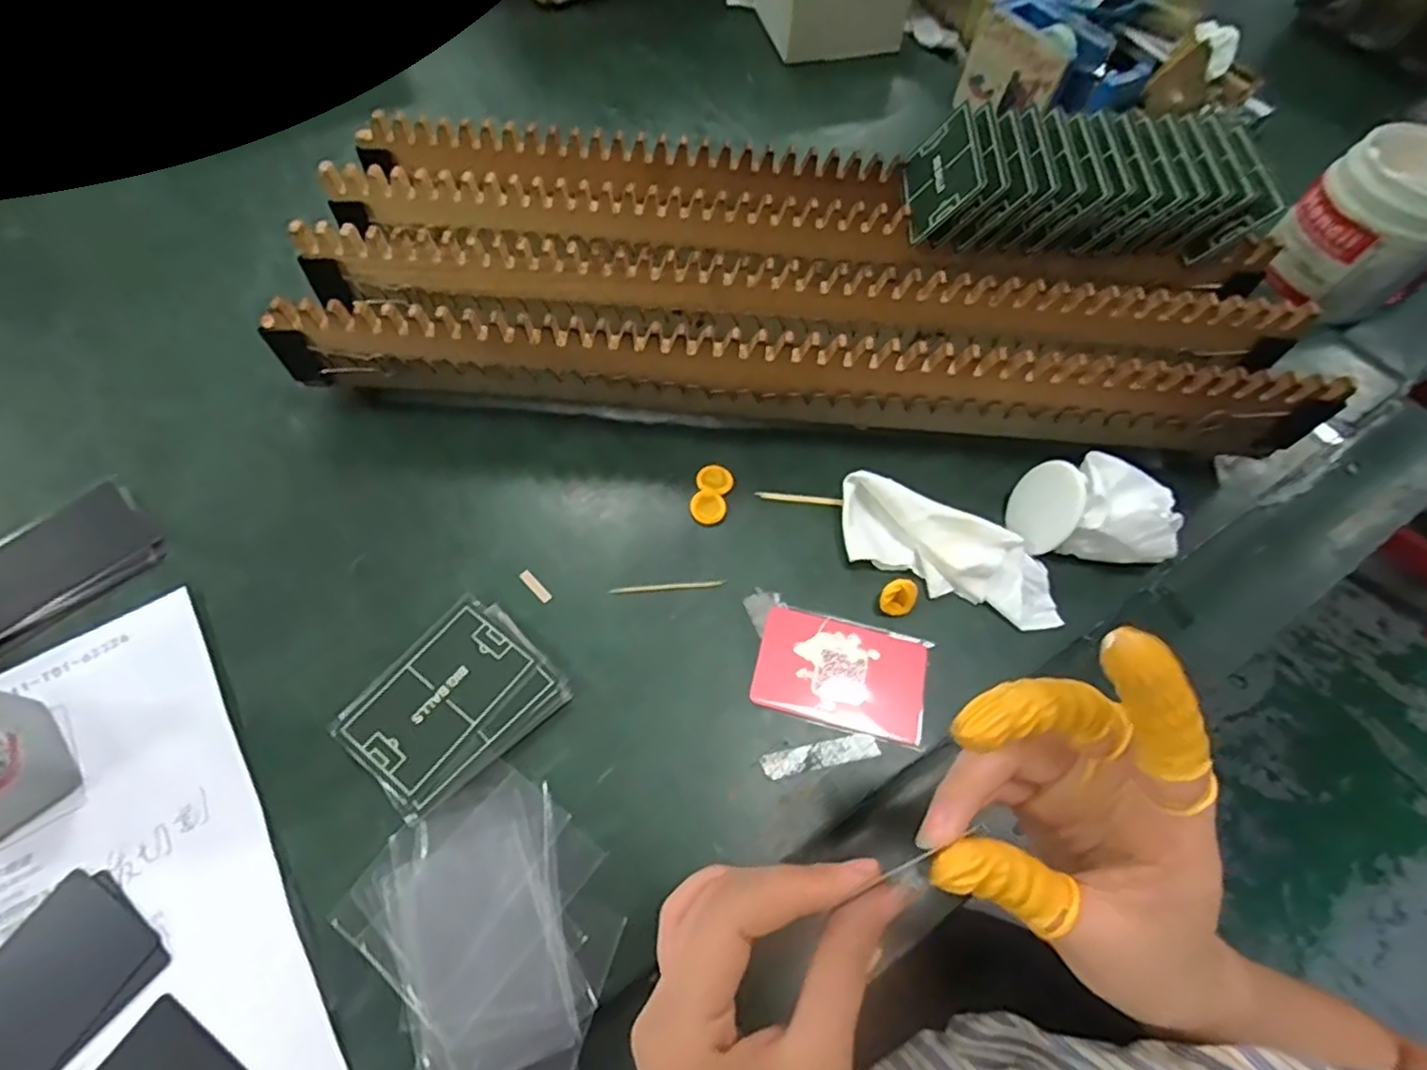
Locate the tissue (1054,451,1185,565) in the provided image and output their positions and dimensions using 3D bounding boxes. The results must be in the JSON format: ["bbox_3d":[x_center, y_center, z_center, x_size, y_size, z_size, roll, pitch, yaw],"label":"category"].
[{"bbox_3d":[0.228,-0.013,0.367,0.052,0.041,0.053,10,62,3],"label":"tissue"}]

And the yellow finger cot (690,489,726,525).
[{"bbox_3d":[-0.003,-0.016,0.378,0.020,0.006,0.020,1,62,-2],"label":"yellow finger cot"}]

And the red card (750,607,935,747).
[{"bbox_3d":[0.068,0.071,0.337,0.087,0.004,0.056,15,63,5],"label":"red card"}]

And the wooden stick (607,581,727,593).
[{"bbox_3d":[-0.024,0.029,0.353,0.063,0.004,0.004,-4,63,-5],"label":"wooden stick"}]

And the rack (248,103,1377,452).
[{"bbox_3d":[0.050,-0.153,0.413,0.577,0.079,0.192,5,62,0],"label":"rack"}]

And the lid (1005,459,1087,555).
[{"bbox_3d":[0.184,-0.019,0.364,0.009,0.049,0.044,1,30,-22],"label":"lid"}]

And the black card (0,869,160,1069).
[{"bbox_3d":[-0.286,0.197,0.269,0.056,0.004,0.090,30,66,11],"label":"black card"}]

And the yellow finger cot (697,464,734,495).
[{"bbox_3d":[0.001,-0.033,0.387,0.021,0.004,0.019,17,63,6],"label":"yellow finger cot"}]

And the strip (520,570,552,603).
[{"bbox_3d":[-0.097,0.027,0.352,0.006,0.004,0.023,-41,71,-21],"label":"strip"}]

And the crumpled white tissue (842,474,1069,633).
[{"bbox_3d":[0.131,0.010,0.358,0.129,0.028,0.041,22,64,9],"label":"crumpled white tissue"}]

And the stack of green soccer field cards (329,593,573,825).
[{"bbox_3d":[-0.128,0.080,0.317,0.090,0.009,0.075,-40,71,-20],"label":"stack of green soccer field cards"}]

